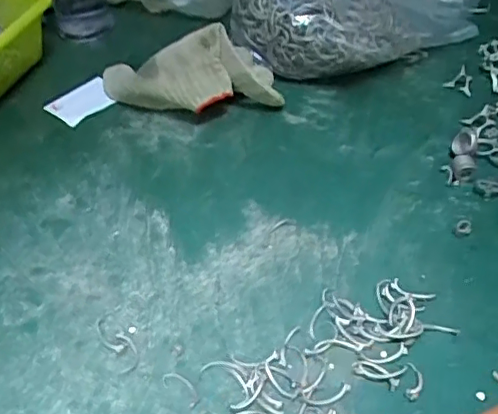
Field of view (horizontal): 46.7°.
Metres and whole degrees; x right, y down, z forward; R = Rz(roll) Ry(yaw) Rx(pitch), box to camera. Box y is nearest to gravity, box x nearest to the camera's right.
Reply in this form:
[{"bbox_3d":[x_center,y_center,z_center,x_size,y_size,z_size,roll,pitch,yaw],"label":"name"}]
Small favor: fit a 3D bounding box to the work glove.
[{"bbox_3d":[-0.067,-0.130,0.555,0.186,0.073,0.046,12,48,16],"label":"work glove"}]

